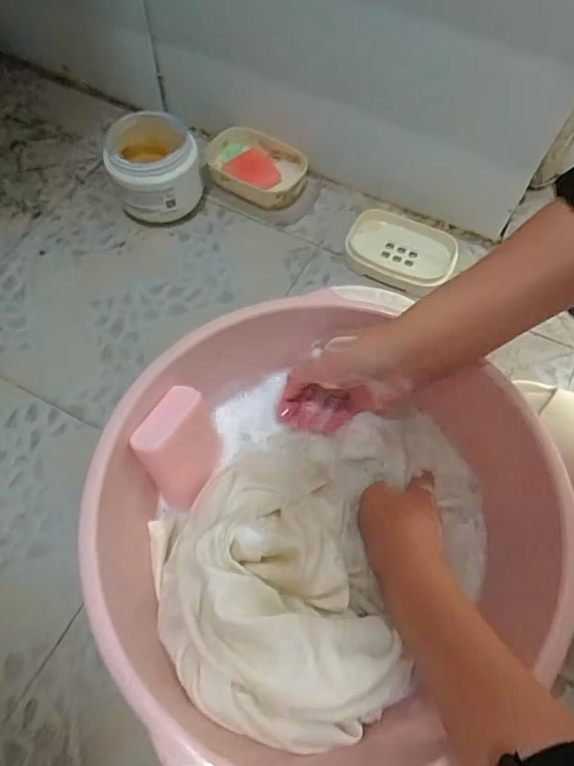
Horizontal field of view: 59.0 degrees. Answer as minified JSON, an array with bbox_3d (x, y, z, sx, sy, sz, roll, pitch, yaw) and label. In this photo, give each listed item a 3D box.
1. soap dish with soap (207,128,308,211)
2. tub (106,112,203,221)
[{"bbox_3d":[-0.043,-0.262,0.622,0.138,0.036,0.089,31,66,14],"label":"soap dish with soap"},{"bbox_3d":[-0.147,-0.233,0.571,0.094,0.095,0.097,1,62,-1],"label":"tub"}]

